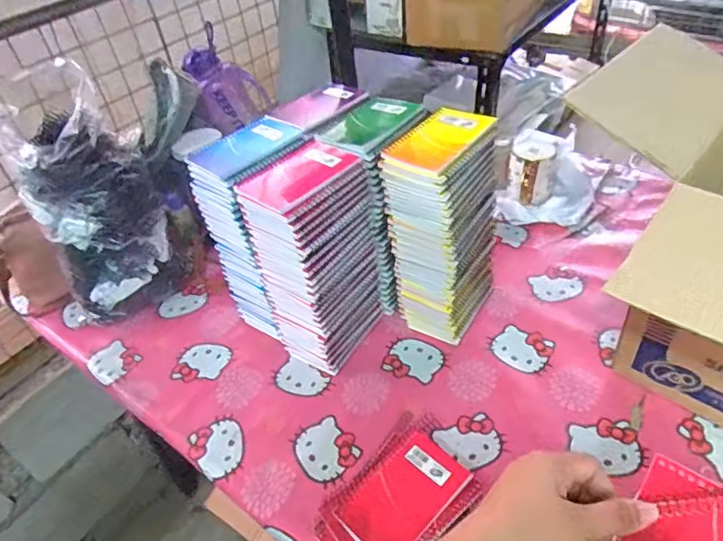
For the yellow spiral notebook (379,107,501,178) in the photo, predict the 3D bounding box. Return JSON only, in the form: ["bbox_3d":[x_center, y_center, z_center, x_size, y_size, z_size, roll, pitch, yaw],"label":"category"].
[{"bbox_3d":[0.096,-0.159,0.644,0.085,0.012,0.137,25,52,32],"label":"yellow spiral notebook"}]

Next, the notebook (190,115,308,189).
[{"bbox_3d":[-0.139,-0.158,0.676,0.092,0.011,0.136,33,55,30],"label":"notebook"}]

